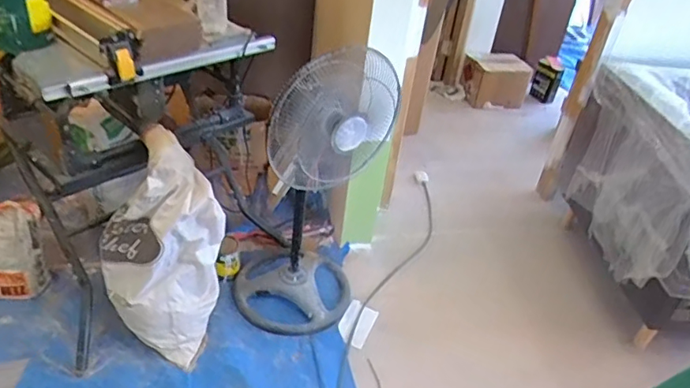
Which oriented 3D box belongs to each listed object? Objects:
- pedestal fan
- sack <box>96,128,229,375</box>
[{"bbox_3d":[-0.103,-0.024,1.670,0.410,0.871,0.367,9,35,2],"label":"pedestal fan"},{"bbox_3d":[-0.555,0.164,1.590,0.315,0.610,0.255,12,35,6],"label":"sack"}]

